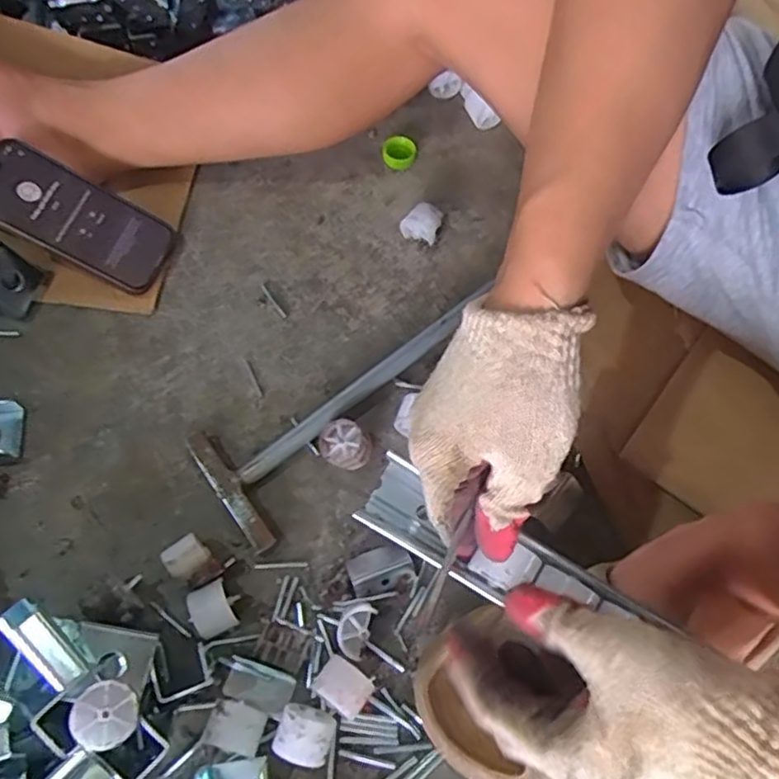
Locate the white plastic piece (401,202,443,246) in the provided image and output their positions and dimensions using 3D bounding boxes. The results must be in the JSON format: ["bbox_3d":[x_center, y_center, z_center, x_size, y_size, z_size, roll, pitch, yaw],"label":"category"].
[{"bbox_3d":[0.030,-0.147,0.582,0.034,0.031,0.025,33,68,12],"label":"white plastic piece"}]

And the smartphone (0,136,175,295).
[{"bbox_3d":[-0.257,-0.141,0.535,0.149,0.014,0.072,29,64,-19],"label":"smartphone"}]

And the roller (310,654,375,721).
[{"bbox_3d":[-0.030,0.191,0.421,0.034,0.035,0.027,34,68,12],"label":"roller"}]

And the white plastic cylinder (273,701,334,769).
[{"bbox_3d":[-0.053,0.216,0.410,0.034,0.037,0.032,13,65,3],"label":"white plastic cylinder"}]

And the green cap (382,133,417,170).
[{"bbox_3d":[0.009,-0.228,0.627,0.031,0.016,0.029,1,65,-3],"label":"green cap"}]

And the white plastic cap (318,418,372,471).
[{"bbox_3d":[-0.035,0.043,0.491,0.033,0.030,0.039,-33,71,-17],"label":"white plastic cap"}]

